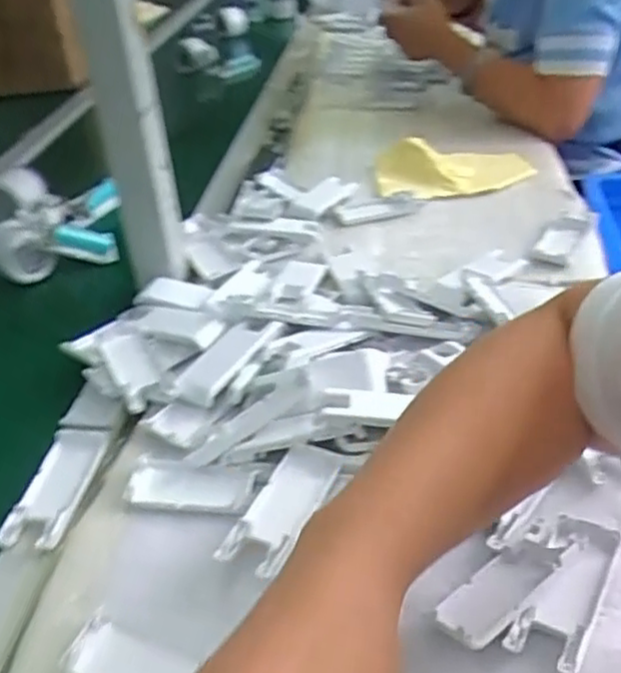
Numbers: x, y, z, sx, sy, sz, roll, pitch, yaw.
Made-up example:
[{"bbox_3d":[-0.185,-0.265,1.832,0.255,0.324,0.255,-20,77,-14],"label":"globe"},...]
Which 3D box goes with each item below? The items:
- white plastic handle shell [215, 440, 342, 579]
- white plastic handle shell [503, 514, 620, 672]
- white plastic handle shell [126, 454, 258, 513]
[{"bbox_3d":[-0.017,0.114,0.464,0.038,0.021,0.103,15,41,22],"label":"white plastic handle shell"},{"bbox_3d":[0.149,0.145,0.410,0.037,0.020,0.101,20,43,27],"label":"white plastic handle shell"},{"bbox_3d":[-0.083,0.103,0.491,0.084,0.012,0.037,4,38,8],"label":"white plastic handle shell"}]

